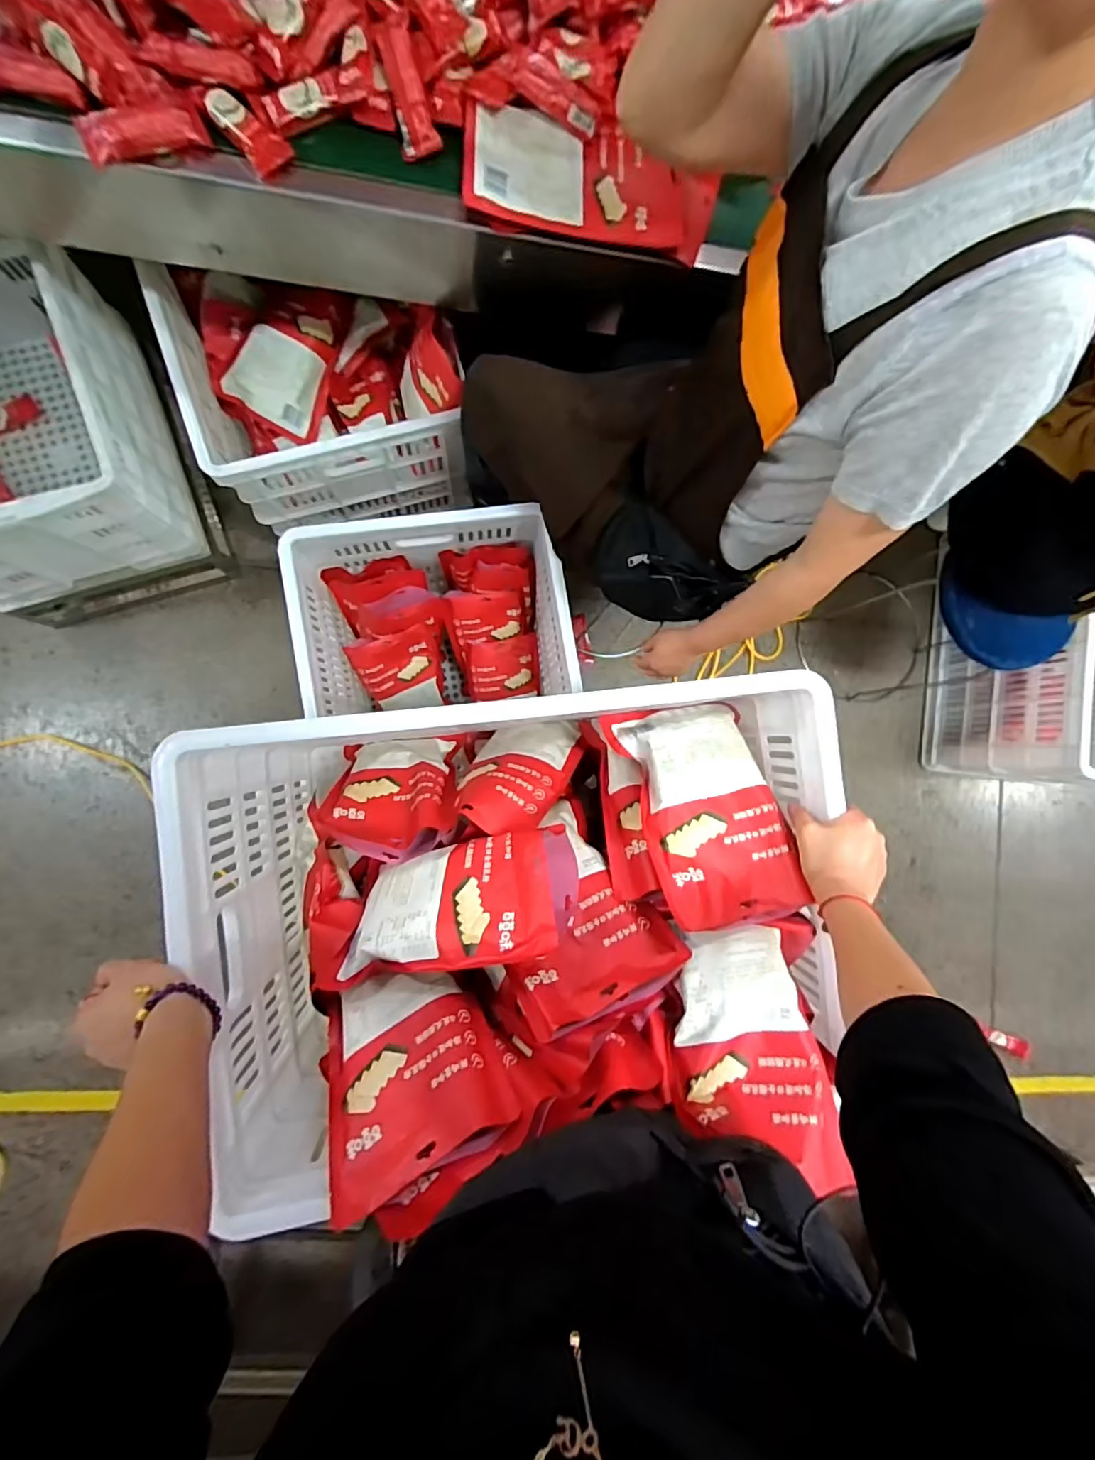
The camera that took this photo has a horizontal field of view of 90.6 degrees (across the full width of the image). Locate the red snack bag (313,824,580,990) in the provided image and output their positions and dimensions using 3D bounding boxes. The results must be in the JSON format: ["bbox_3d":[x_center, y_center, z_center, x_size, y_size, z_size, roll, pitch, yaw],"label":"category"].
[{"bbox_3d":[-0.100,0.198,0.605,0.265,0.077,0.138,-14,50,15],"label":"red snack bag"}]

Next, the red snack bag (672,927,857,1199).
[{"bbox_3d":[0.208,0.317,0.553,0.151,0.041,0.220,3,63,8],"label":"red snack bag"}]

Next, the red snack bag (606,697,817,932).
[{"bbox_3d":[0.179,0.085,0.634,0.163,0.042,0.266,-11,65,2],"label":"red snack bag"}]

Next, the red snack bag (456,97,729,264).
[{"bbox_3d":[0.059,-0.727,0.715,0.329,0.026,0.160,4,89,-7],"label":"red snack bag"}]

